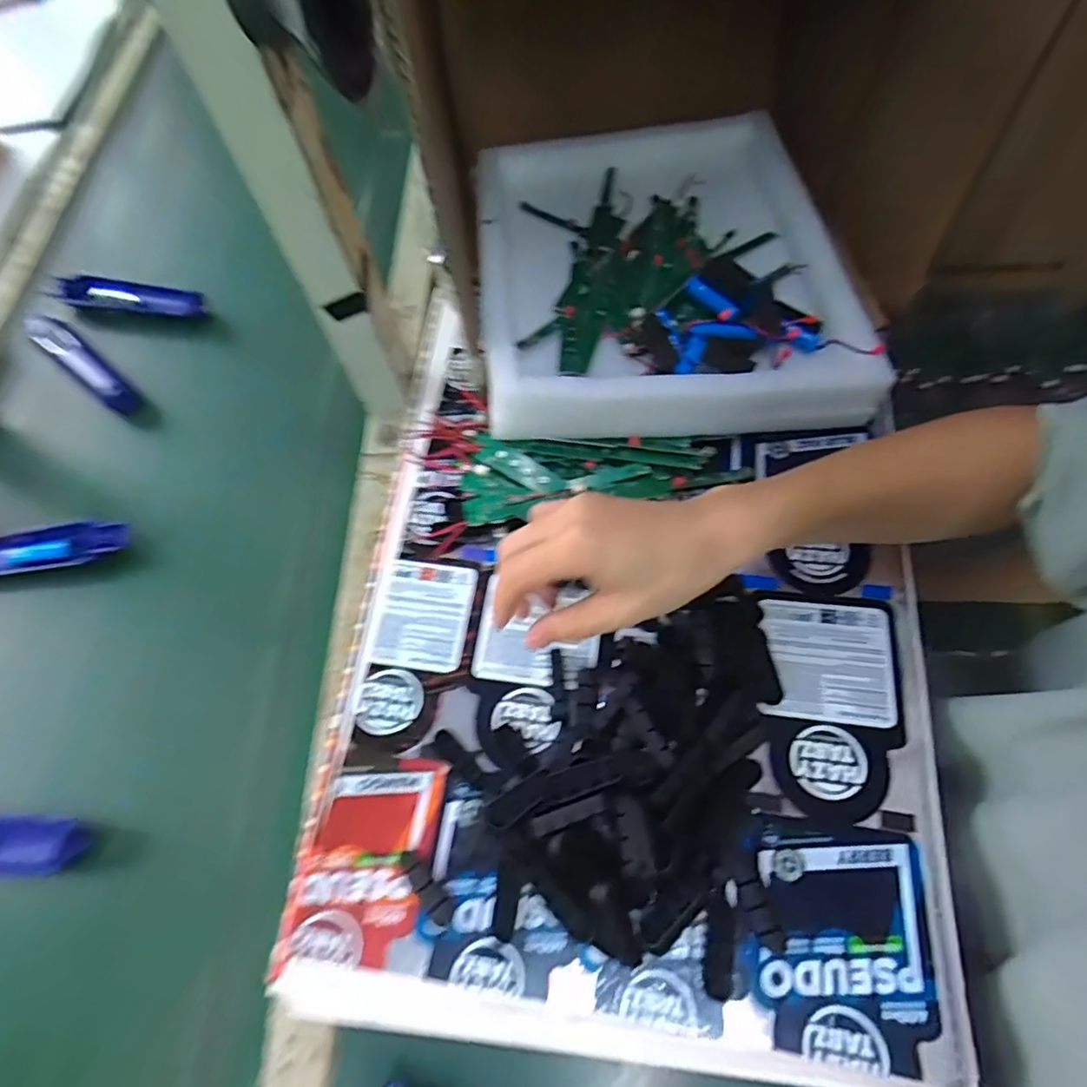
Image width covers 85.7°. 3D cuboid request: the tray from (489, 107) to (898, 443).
[{"bbox_3d":[0.093,-0.245,0.504,0.291,0.049,0.347,-6,63,2],"label":"tray"}]

